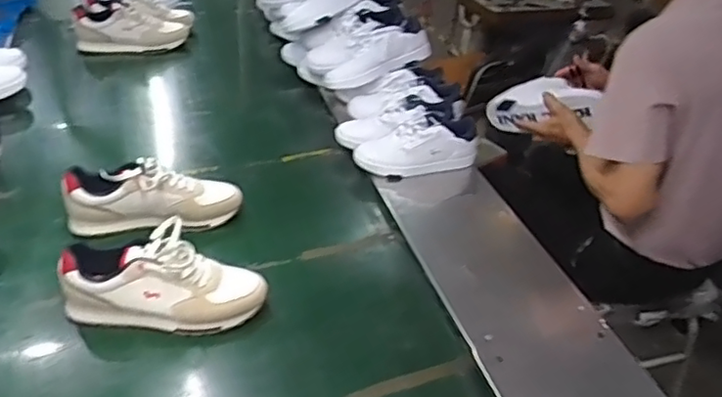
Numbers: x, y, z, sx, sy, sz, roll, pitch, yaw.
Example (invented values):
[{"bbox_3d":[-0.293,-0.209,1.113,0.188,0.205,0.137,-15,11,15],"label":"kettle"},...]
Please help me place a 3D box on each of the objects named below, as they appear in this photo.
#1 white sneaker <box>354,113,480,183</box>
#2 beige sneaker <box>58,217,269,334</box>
[{"bbox_3d":[0.121,-0.112,1.311,0.248,0.099,0.098,-7,38,-17],"label":"white sneaker"},{"bbox_3d":[-0.303,0.130,0.955,0.302,0.131,0.108,5,36,-2],"label":"beige sneaker"}]

